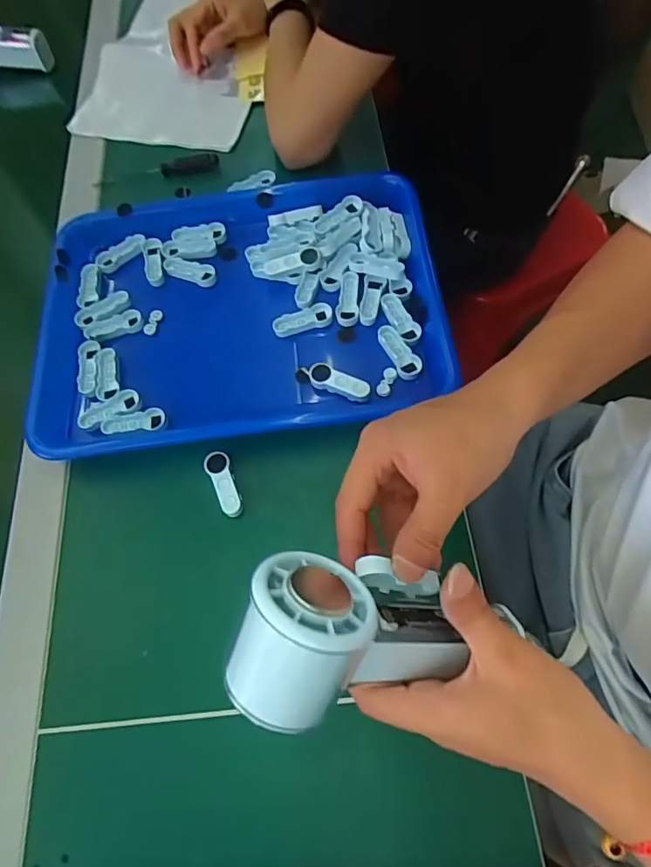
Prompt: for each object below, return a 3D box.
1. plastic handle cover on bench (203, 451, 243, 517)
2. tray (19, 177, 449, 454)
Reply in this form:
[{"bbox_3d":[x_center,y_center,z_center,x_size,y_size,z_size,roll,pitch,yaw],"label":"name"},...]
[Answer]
[{"bbox_3d":[-0.074,0.037,0.381,0.018,0.012,0.051,-28,66,-6],"label":"plastic handle cover on bench"},{"bbox_3d":[-0.071,-0.108,0.438,0.333,0.039,0.252,-8,65,0],"label":"tray"}]

